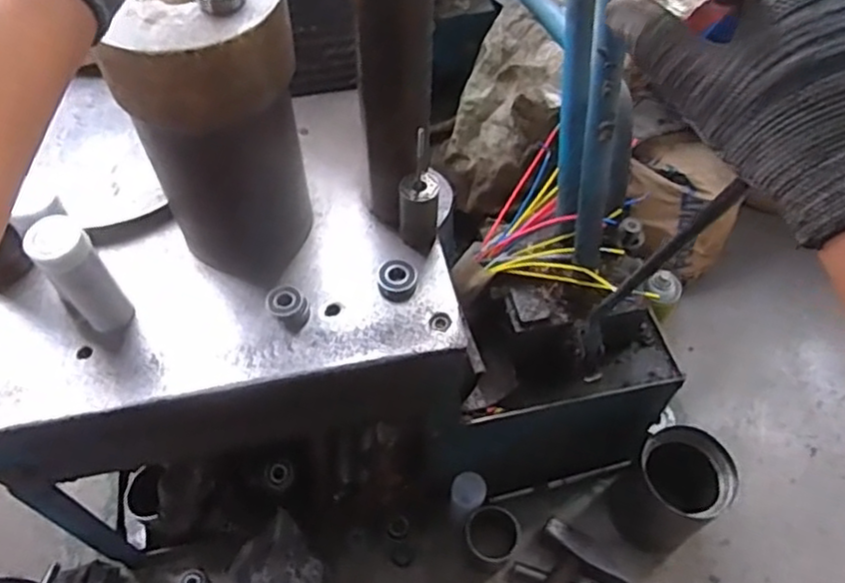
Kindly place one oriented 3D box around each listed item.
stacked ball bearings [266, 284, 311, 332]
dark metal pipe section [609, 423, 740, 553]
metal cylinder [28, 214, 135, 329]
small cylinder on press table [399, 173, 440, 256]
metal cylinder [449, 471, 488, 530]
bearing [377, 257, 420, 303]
[{"bbox_3d":[-0.125,0.014,0.615,0.037,0.026,0.030,23,58,14],"label":"stacked ball bearings"},{"bbox_3d":[0.338,0.276,0.908,0.113,0.176,0.120,-25,59,-17],"label":"dark metal pipe section"},{"bbox_3d":[-0.292,-0.011,0.567,0.045,0.136,0.041,39,64,23],"label":"metal cylinder"},{"bbox_3d":[-0.004,-0.079,0.655,0.039,0.077,0.038,8,56,5],"label":"small cylinder on press table"},{"bbox_3d":[0.059,0.291,0.905,0.047,0.105,0.053,17,57,11],"label":"metal cylinder"},{"bbox_3d":[-0.024,-0.013,0.645,0.037,0.017,0.044,13,56,8],"label":"bearing"}]

